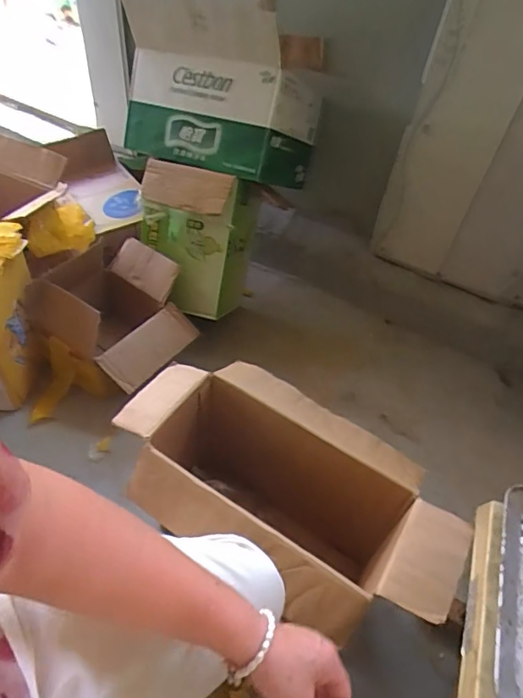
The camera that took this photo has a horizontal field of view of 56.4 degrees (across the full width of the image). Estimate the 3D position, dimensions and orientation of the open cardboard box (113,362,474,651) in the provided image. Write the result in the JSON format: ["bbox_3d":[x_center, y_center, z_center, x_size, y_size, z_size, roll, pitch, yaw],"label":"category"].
[{"bbox_3d":[0.023,0.259,0.813,0.512,0.301,0.278,28,51,18],"label":"open cardboard box"}]

